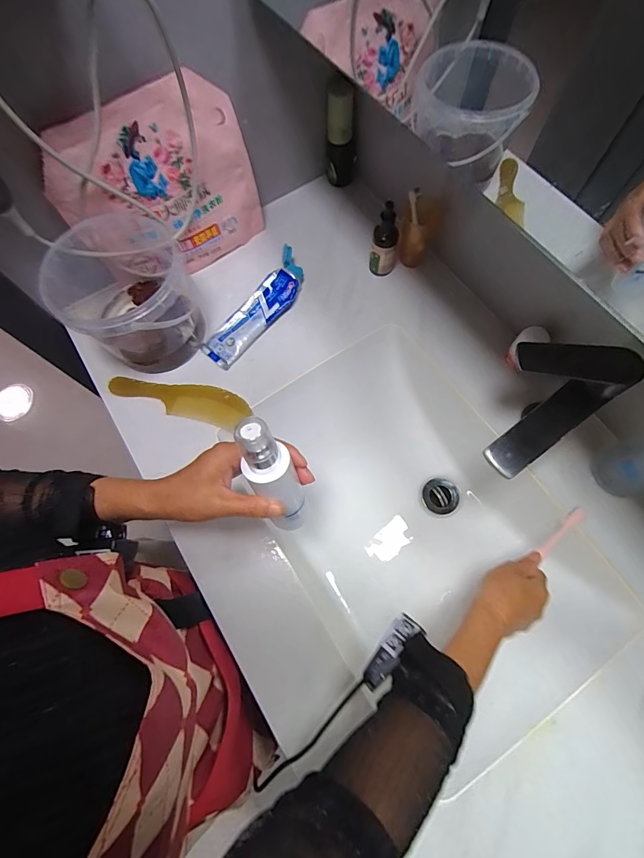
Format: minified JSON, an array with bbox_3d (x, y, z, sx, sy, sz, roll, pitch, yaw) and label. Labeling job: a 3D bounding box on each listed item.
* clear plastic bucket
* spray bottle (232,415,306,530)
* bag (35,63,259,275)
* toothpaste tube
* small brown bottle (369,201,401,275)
[{"bbox_3d":[-0.259,-0.170,0.515,0.163,0.139,0.178,-1,71,2],"label":"clear plastic bucket"},{"bbox_3d":[-0.040,0.050,0.337,0.035,0.152,0.030,-25,50,-6],"label":"spray bottle"},{"bbox_3d":[-0.206,-0.311,0.518,0.251,0.218,0.055,-35,73,-9],"label":"bag"},{"bbox_3d":[-0.093,-0.177,0.570,0.056,0.029,0.199,36,76,14],"label":"toothpaste tube"},{"bbox_3d":[0.091,-0.268,0.556,0.038,0.112,0.034,10,71,6],"label":"small brown bottle"}]

